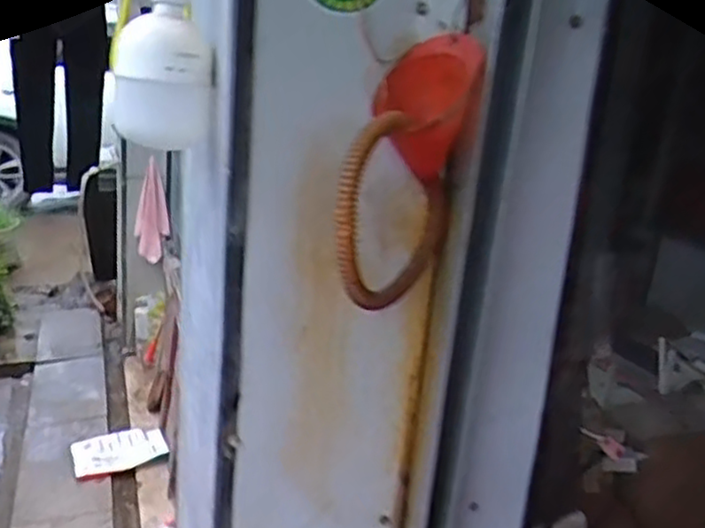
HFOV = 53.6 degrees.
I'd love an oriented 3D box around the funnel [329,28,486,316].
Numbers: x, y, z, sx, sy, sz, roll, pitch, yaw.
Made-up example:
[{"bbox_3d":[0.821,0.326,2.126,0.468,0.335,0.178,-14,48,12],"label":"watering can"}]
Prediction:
[{"bbox_3d":[0.054,-0.089,0.662,0.102,0.244,0.159,9,18,10],"label":"funnel"}]

